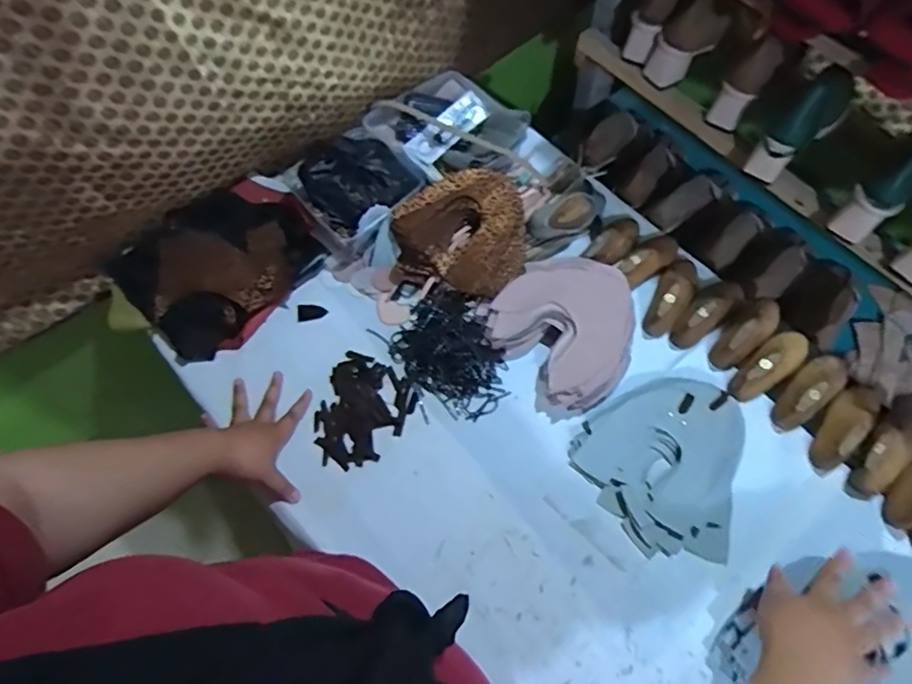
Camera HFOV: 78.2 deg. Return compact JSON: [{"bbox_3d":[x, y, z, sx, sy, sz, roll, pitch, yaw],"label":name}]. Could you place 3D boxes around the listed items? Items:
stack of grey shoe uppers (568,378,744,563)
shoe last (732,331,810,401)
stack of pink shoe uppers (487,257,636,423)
[{"bbox_3d":[0.277,0.152,0.702,0.208,0.031,0.206,-31,69,-16],"label":"stack of grey shoe uppers"},{"bbox_3d":[0.428,0.027,0.753,0.143,0.048,0.053,-35,70,-17],"label":"shoe last"},{"bbox_3d":[0.158,-0.020,0.764,0.195,0.058,0.199,-32,69,-16],"label":"stack of pink shoe uppers"}]

